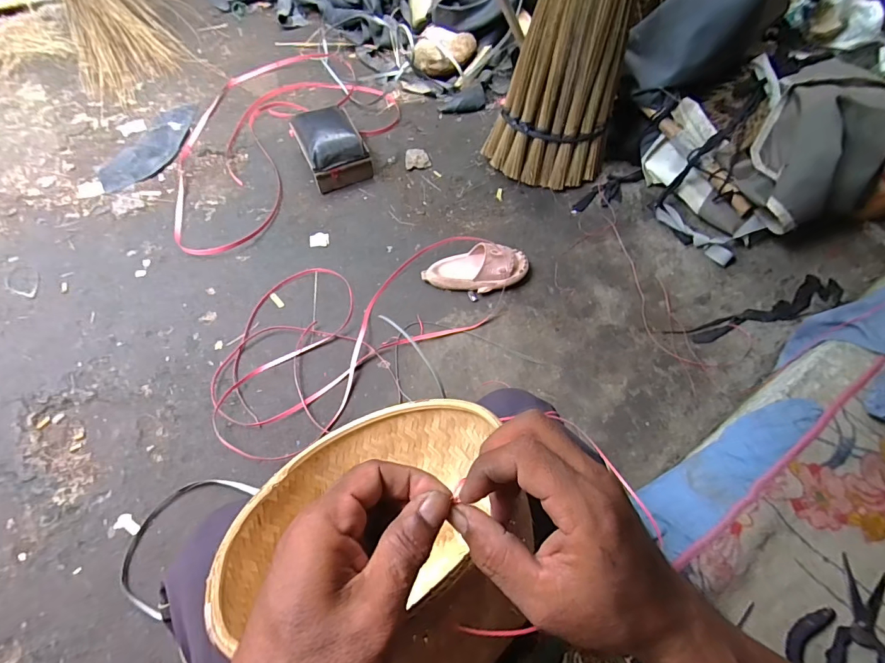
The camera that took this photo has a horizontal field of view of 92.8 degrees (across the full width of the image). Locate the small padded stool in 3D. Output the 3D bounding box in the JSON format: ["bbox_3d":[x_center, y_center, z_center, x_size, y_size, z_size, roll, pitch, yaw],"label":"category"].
[{"bbox_3d":[-0.331,-0.551,1.266,0.172,0.144,0.201,-23,63,-14],"label":"small padded stool"}]

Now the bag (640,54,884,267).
[{"bbox_3d":[0.788,-0.423,1.041,0.360,0.338,0.402,-14,61,-9],"label":"bag"}]

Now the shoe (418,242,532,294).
[{"bbox_3d":[0.087,-0.163,1.102,0.267,0.090,0.109,0,60,-1],"label":"shoe"}]

